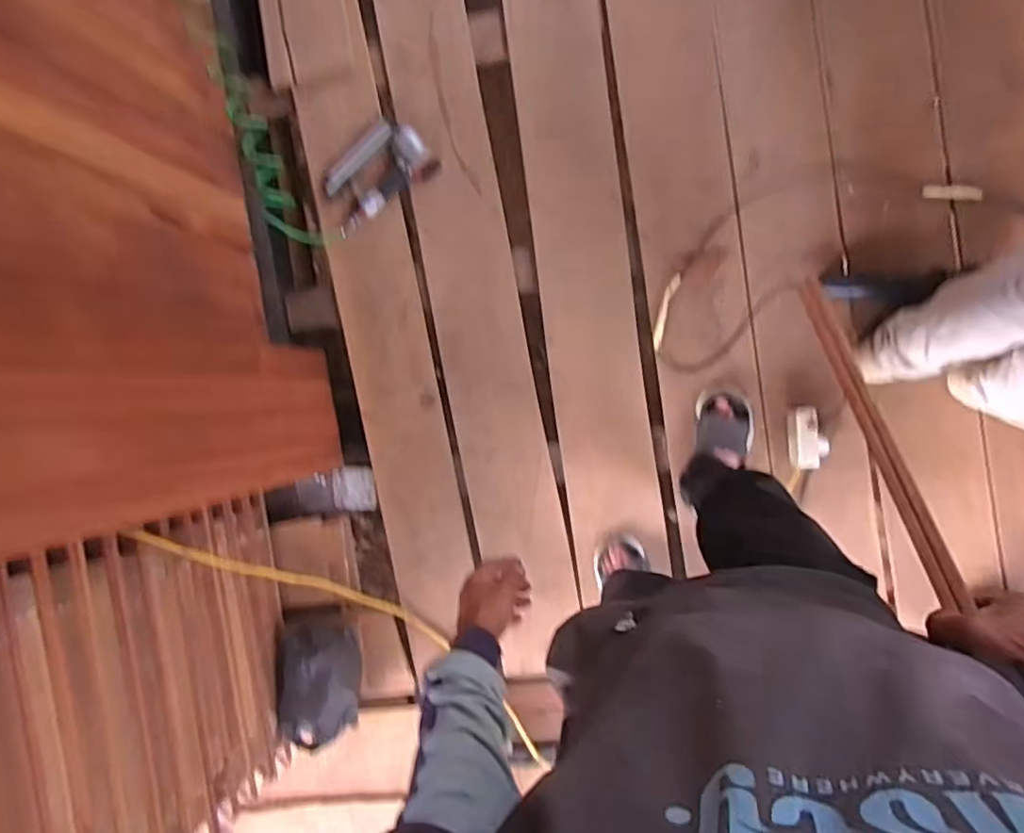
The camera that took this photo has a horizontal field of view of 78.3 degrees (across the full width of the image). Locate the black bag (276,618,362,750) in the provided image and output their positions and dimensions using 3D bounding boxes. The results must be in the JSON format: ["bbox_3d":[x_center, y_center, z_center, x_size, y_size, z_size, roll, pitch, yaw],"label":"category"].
[{"bbox_3d":[-0.405,0.557,1.337,0.160,0.123,0.250,0,92,10],"label":"black bag"}]

